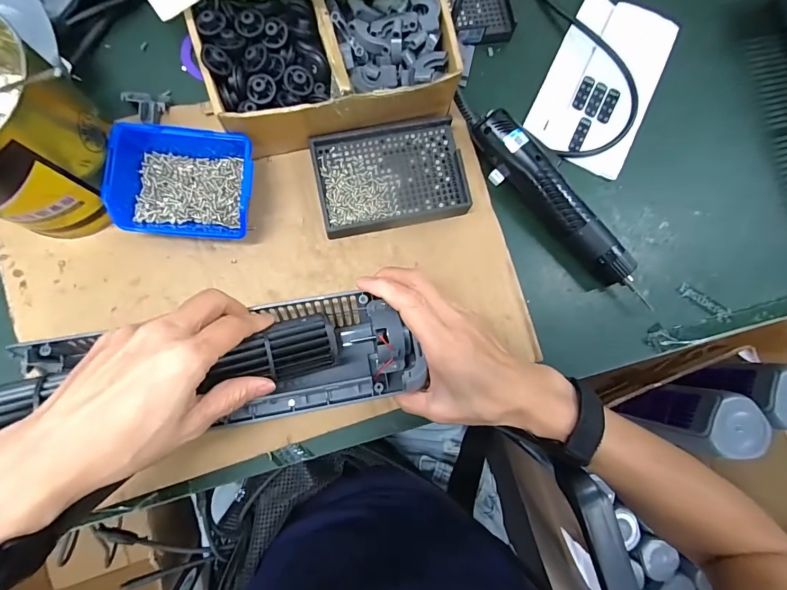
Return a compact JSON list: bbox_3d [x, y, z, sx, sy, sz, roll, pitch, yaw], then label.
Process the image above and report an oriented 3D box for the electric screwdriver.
[{"bbox_3d":[0.163,-0.078,0.368,0.036,0.036,0.229,-44,89,-9],"label":"electric screwdriver"}]

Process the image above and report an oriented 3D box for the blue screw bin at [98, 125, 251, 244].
[{"bbox_3d":[-0.173,-0.094,0.325,0.107,0.043,0.086,6,83,-5],"label":"blue screw bin"}]

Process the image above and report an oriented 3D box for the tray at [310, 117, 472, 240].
[{"bbox_3d":[-0.002,-0.110,0.356,0.133,0.020,0.095,-12,85,-7],"label":"tray"}]

